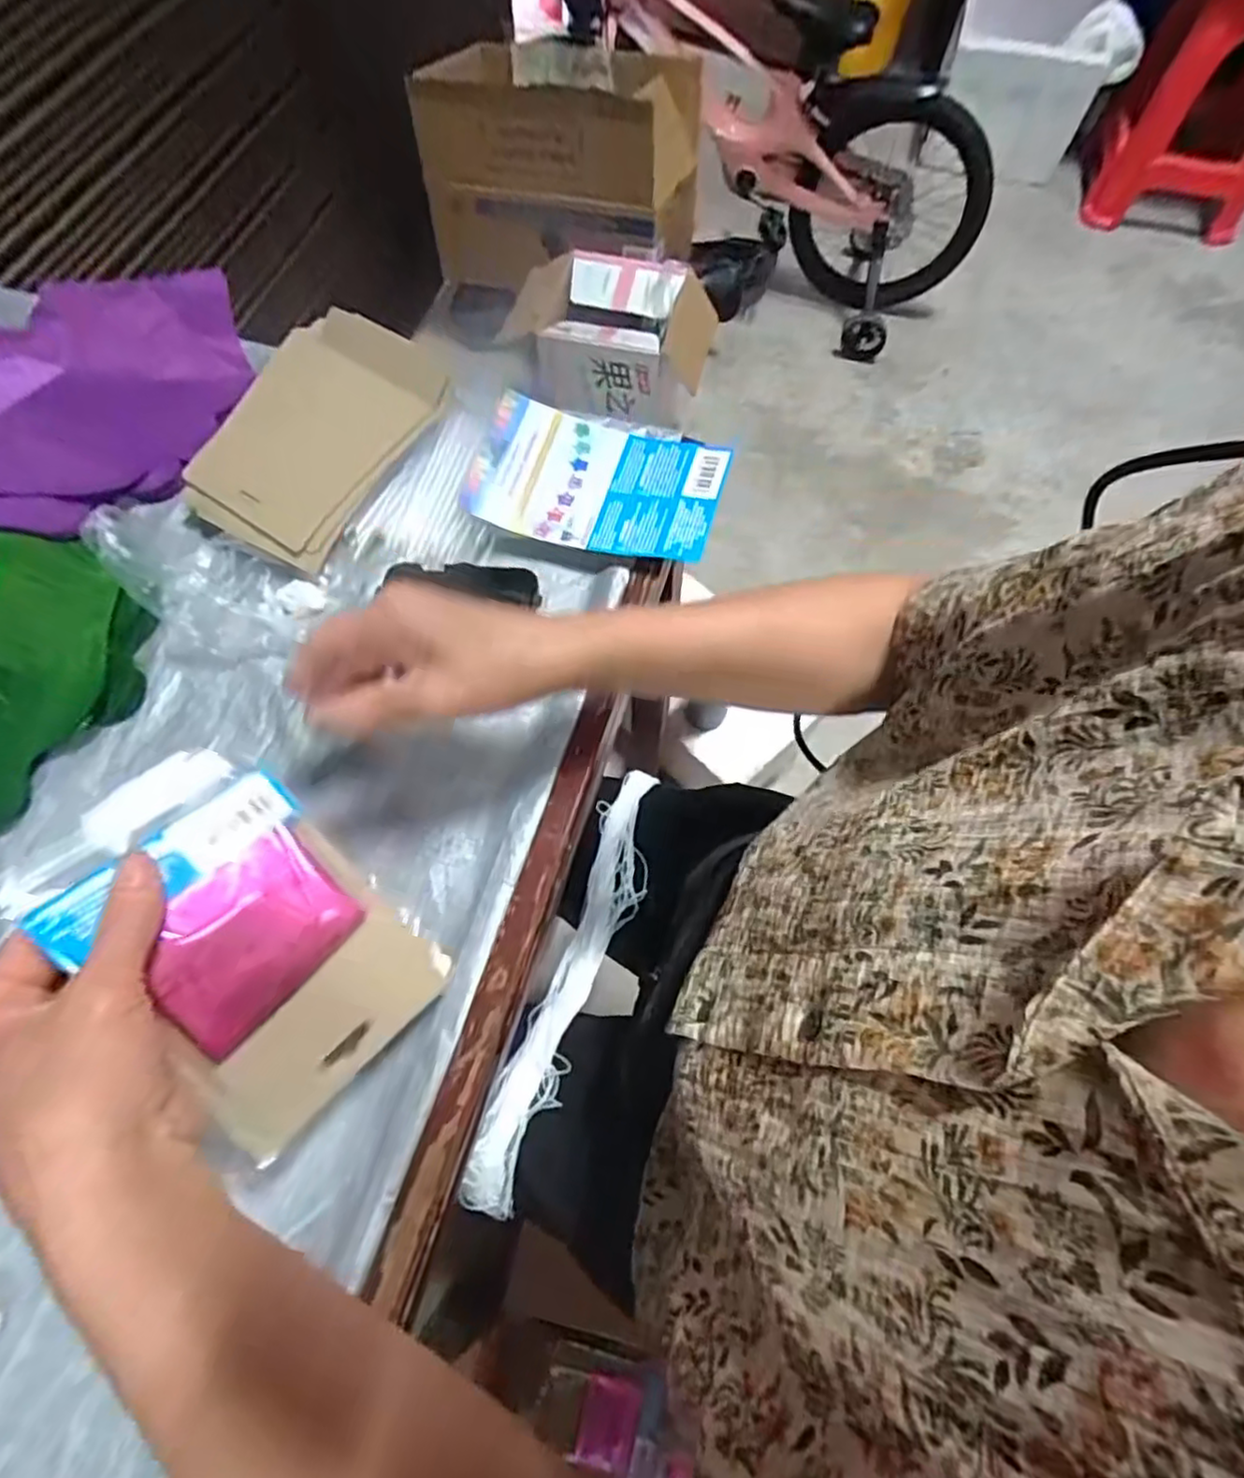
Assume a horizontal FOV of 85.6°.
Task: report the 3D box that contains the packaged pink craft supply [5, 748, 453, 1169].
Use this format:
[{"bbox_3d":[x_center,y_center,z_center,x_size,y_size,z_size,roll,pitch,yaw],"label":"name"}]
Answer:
[{"bbox_3d":[-0.183,0.096,0.327,0.174,0.012,0.114,50,56,-11],"label":"packaged pink craft supply"}]

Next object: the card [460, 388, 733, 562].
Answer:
[{"bbox_3d":[-0.017,-0.192,0.498,0.174,0.024,0.111,15,67,6],"label":"card"}]

